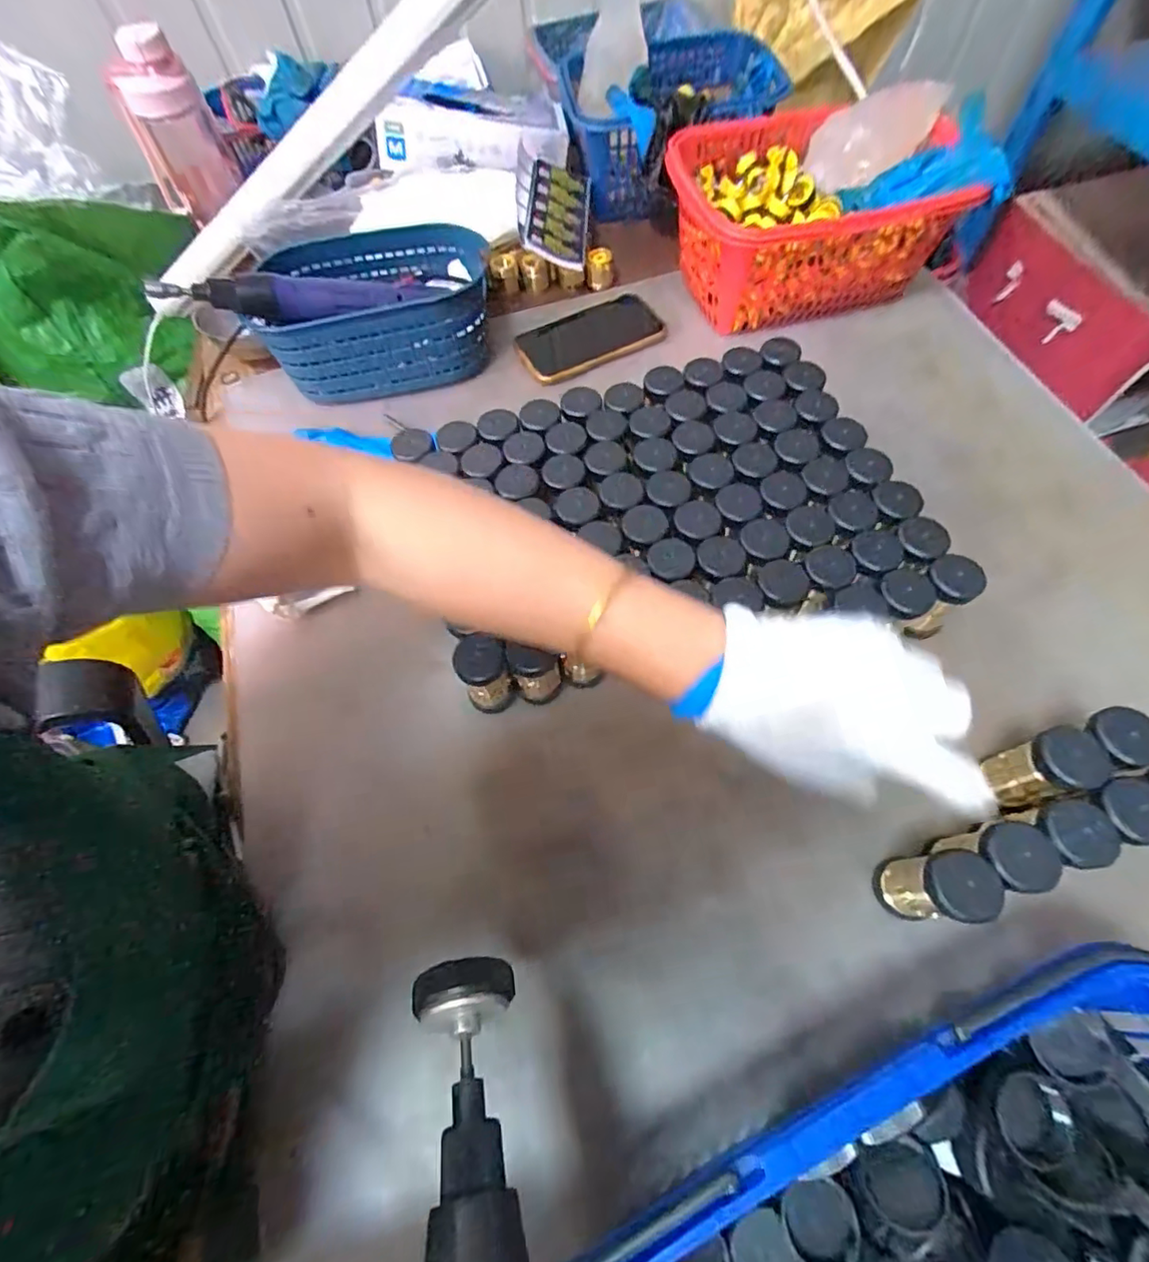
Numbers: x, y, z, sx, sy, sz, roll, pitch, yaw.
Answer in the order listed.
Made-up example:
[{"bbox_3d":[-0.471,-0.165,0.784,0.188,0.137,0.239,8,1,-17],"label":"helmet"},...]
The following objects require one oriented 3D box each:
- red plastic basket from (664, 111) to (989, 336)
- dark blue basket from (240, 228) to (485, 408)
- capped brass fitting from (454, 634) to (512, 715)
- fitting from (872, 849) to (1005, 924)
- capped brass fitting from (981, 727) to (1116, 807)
[{"bbox_3d":[0.223,-0.422,0.574,0.227,0.102,0.199,-13,64,-3],"label":"red plastic basket"},{"bbox_3d":[-0.190,-0.324,0.566,0.212,0.079,0.144,-8,64,-1],"label":"dark blue basket"},{"bbox_3d":[-0.061,0.031,0.389,0.035,0.060,0.034,-20,64,-6],"label":"capped brass fitting"},{"bbox_3d":[0.202,0.147,0.319,0.030,0.083,0.034,-2,64,3],"label":"fitting"},{"bbox_3d":[0.284,0.086,0.344,0.031,0.076,0.033,-14,64,-3],"label":"capped brass fitting"}]

